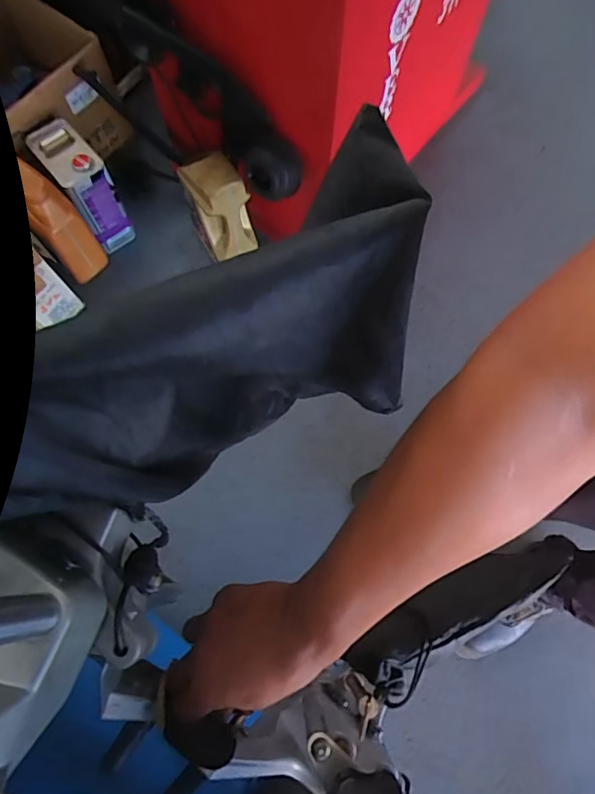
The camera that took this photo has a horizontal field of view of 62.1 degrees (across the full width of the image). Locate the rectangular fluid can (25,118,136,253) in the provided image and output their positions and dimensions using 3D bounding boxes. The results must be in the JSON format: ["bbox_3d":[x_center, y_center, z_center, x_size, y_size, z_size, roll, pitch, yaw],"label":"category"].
[{"bbox_3d":[-0.516,-0.504,1.205,0.107,0.243,0.192,-38,76,-12],"label":"rectangular fluid can"}]

